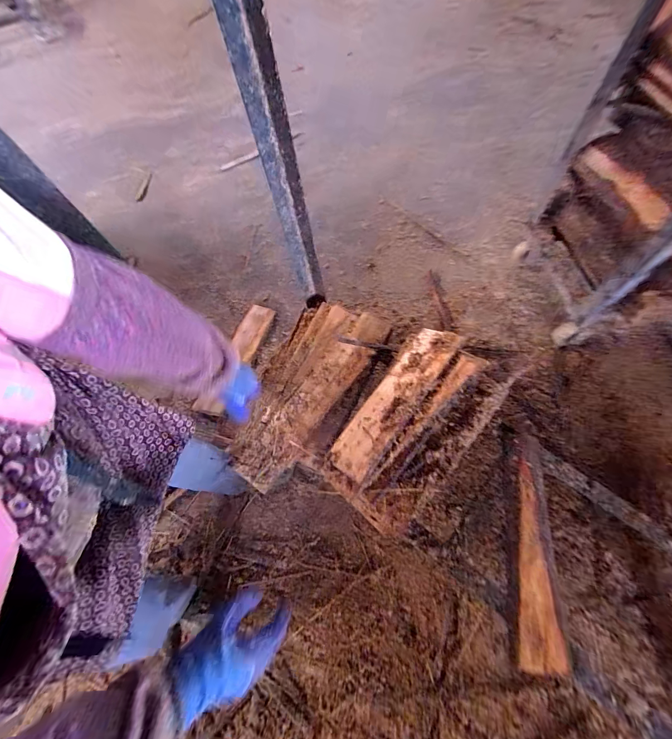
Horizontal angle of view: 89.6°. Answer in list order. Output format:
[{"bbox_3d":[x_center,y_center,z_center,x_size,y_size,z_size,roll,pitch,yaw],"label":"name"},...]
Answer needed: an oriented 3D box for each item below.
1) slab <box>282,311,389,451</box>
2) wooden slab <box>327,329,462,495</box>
[{"bbox_3d":[-0.010,0.005,0.973,0.128,0.044,0.456,33,74,14],"label":"slab"},{"bbox_3d":[0.157,0.074,0.894,0.131,0.018,0.488,23,65,38],"label":"wooden slab"}]

